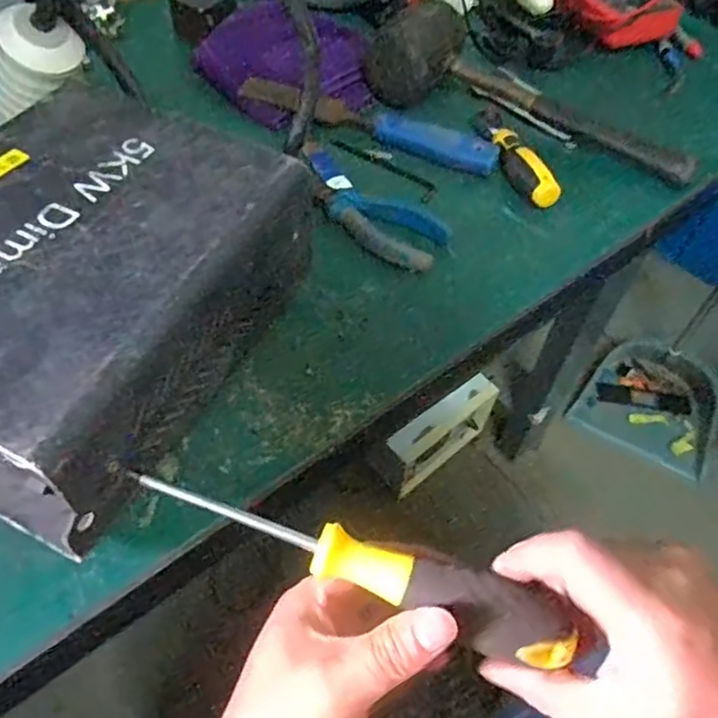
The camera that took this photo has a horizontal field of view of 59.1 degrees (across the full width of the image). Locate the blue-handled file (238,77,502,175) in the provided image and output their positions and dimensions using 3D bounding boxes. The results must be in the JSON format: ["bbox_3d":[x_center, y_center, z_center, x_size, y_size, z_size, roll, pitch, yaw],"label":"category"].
[{"bbox_3d":[0.007,-0.198,0.536,0.225,0.022,0.039,18,54,9],"label":"blue-handled file"}]

